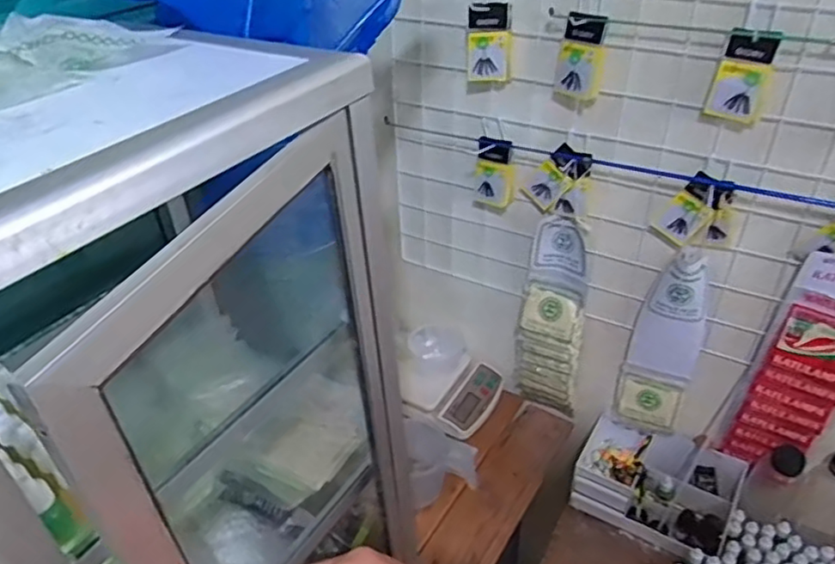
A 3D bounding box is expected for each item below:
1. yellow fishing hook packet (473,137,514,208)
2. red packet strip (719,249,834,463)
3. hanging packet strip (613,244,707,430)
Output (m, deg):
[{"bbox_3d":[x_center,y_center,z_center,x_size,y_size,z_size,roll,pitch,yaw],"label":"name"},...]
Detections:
[{"bbox_3d":[0.109,-0.159,0.920,0.059,0.099,0.015,24,43,30],"label":"yellow fishing hook packet"},{"bbox_3d":[0.513,0.122,0.838,0.113,0.361,0.026,16,39,22],"label":"red packet strip"},{"bbox_3d":[0.358,0.096,0.928,0.092,0.314,0.035,17,40,23],"label":"hanging packet strip"}]

